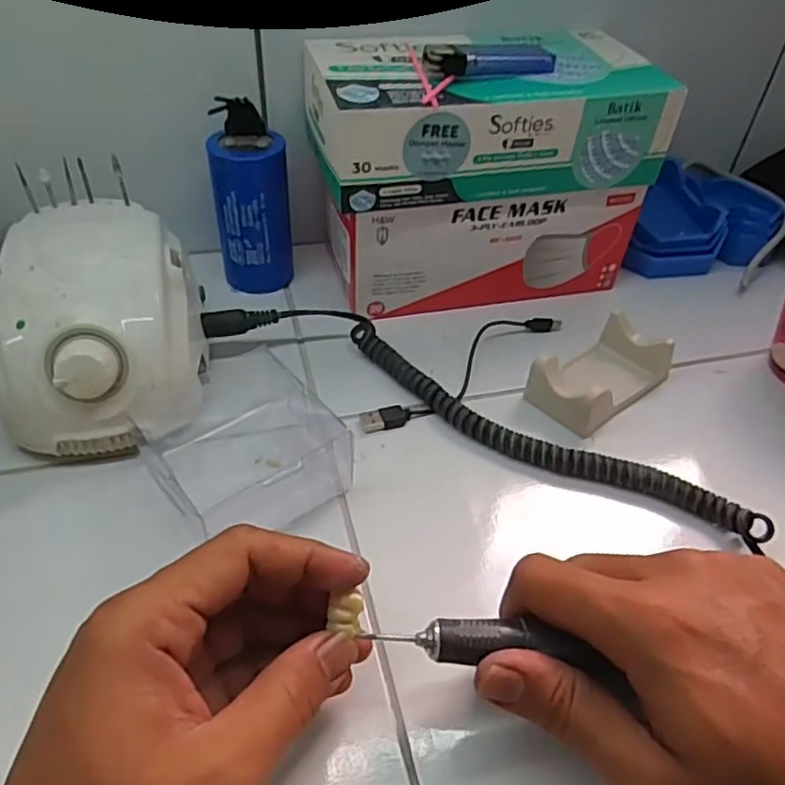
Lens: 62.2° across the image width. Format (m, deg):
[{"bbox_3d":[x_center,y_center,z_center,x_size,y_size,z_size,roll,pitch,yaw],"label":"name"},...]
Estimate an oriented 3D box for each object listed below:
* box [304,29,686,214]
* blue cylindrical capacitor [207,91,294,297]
[{"bbox_3d":[0.054,-0.179,0.411,0.218,0.067,0.109,-8,46,-13],"label":"box"},{"bbox_3d":[-0.093,-0.125,0.435,0.047,0.117,0.043,2,44,-3],"label":"blue cylindrical capacitor"}]

